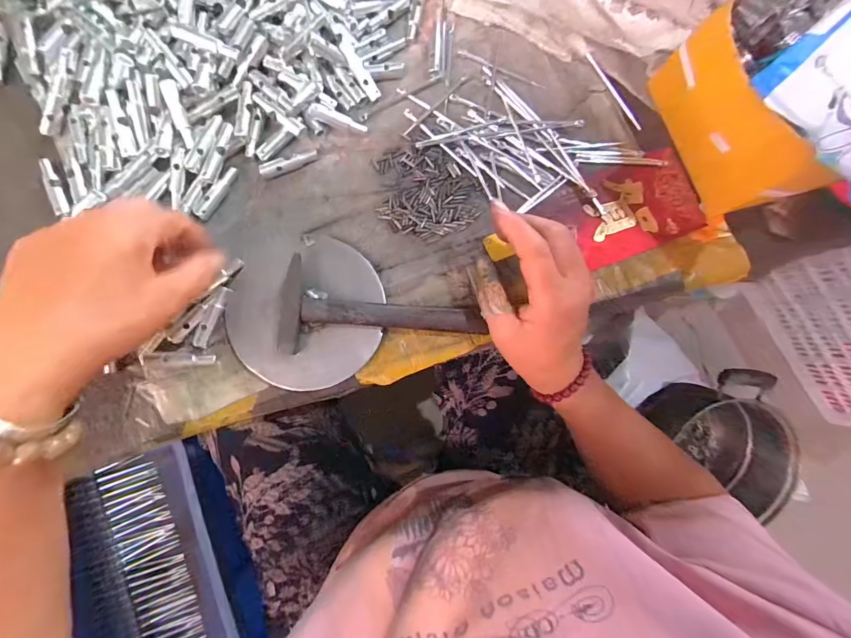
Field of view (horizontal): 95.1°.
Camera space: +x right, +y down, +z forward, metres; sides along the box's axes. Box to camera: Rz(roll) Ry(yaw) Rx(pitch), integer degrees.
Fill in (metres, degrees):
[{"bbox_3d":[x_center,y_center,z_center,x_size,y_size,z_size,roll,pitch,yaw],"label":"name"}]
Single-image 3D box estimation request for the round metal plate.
[{"bbox_3d":[-0.099,-0.006,0.327,0.121,0.011,0.124,1,86,-9],"label":"round metal plate"}]

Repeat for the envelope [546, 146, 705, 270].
[{"bbox_3d":[0.192,-0.106,0.370,0.139,0.009,0.086,-22,85,-8],"label":"envelope"}]

